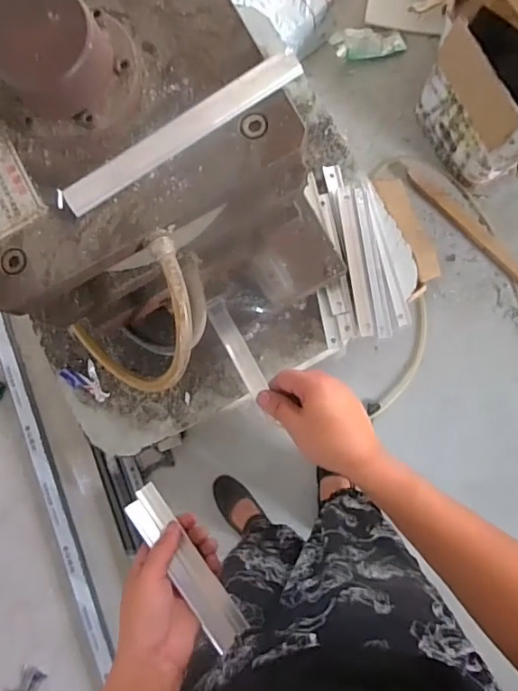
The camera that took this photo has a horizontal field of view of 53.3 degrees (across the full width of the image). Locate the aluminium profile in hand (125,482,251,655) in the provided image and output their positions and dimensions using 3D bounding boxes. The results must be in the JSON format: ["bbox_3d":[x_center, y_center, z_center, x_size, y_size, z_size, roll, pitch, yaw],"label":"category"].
[{"bbox_3d":[-0.072,0.212,0.501,0.032,0.028,0.164,-37,80,1],"label":"aluminium profile in hand"}]

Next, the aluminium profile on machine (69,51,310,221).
[{"bbox_3d":[-0.048,-0.130,0.314,0.160,0.007,0.021,-32,83,1],"label":"aluminium profile on machine"}]

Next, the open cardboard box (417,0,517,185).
[{"bbox_3d":[0.612,-0.637,1.259,0.315,0.350,0.405,-34,83,2],"label":"open cardboard box"}]

